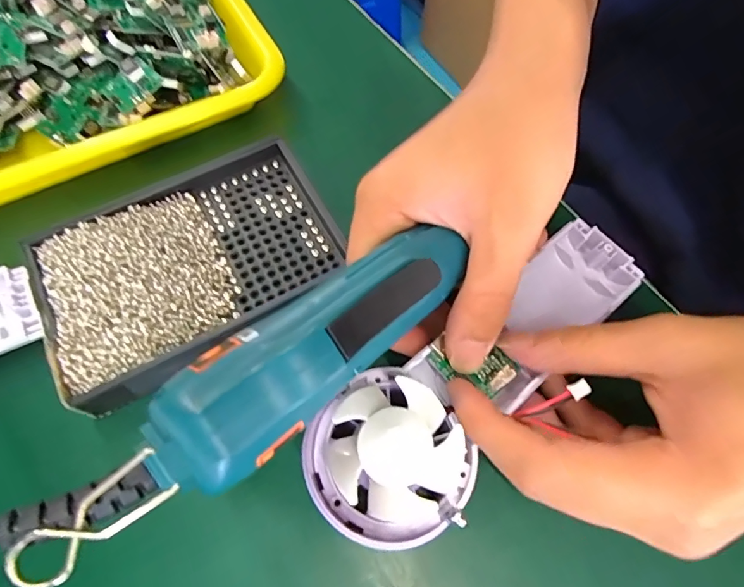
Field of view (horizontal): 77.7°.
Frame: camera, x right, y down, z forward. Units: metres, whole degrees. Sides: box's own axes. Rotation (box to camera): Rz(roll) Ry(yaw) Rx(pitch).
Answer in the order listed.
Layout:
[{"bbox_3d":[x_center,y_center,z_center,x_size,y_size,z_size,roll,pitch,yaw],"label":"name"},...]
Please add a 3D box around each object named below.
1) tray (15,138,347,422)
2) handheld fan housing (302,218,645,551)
[{"bbox_3d":[-0.085,-0.016,0.222,0.137,0.015,0.091,-29,70,-13],"label":"tray"},{"bbox_3d":[0.051,0.031,0.196,0.170,0.037,0.057,-33,70,-28],"label":"handheld fan housing"}]

